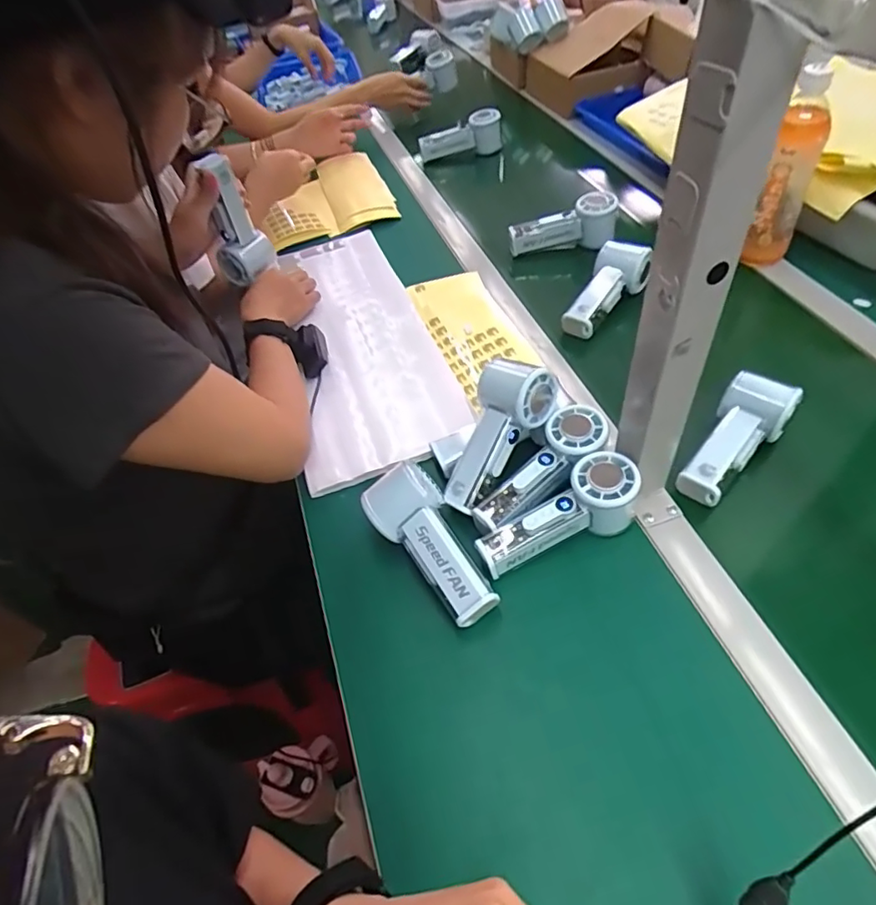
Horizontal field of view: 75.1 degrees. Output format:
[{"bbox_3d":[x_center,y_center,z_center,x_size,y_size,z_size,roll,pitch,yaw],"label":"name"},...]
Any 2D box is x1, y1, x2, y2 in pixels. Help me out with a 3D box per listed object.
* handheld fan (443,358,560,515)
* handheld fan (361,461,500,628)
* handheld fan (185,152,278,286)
[{"bbox_3d":[0.053,-0.015,0.548,0.066,0.061,0.147,29,89,27],"label":"handheld fan"},{"bbox_3d":[-0.010,0.082,0.500,0.067,0.060,0.143,-23,50,-12],"label":"handheld fan"},{"bbox_3d":[-0.261,-0.294,0.727,0.071,0.153,0.060,-18,49,-8],"label":"handheld fan"}]

